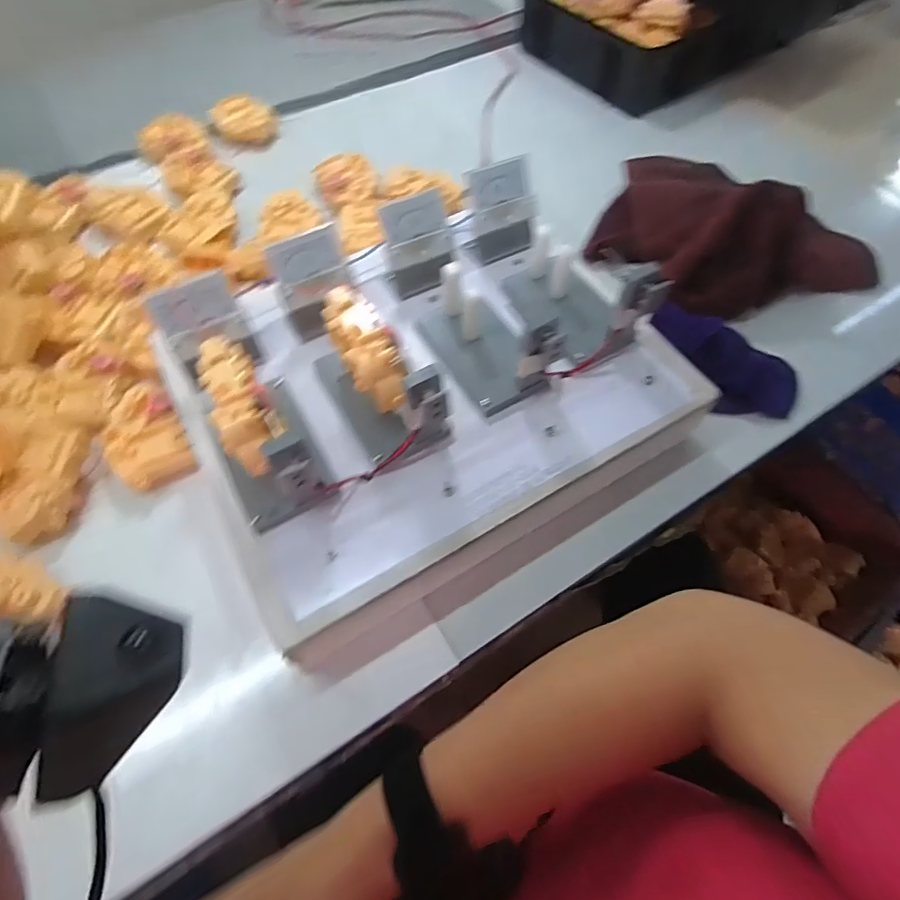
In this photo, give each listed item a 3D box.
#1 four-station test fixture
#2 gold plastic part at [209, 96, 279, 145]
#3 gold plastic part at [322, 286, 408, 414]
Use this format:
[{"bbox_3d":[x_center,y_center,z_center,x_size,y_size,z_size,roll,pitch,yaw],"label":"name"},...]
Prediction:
[{"bbox_3d":[-0.010,-0.062,0.413,0.379,0.123,0.274,-28,65,-15],"label":"four-station test fixture"},{"bbox_3d":[-0.283,-0.457,0.703,0.080,0.052,0.032,-16,62,-9],"label":"gold plastic part"},{"bbox_3d":[-0.060,-0.075,0.361,0.037,0.029,0.099,-27,77,-13],"label":"gold plastic part"}]

